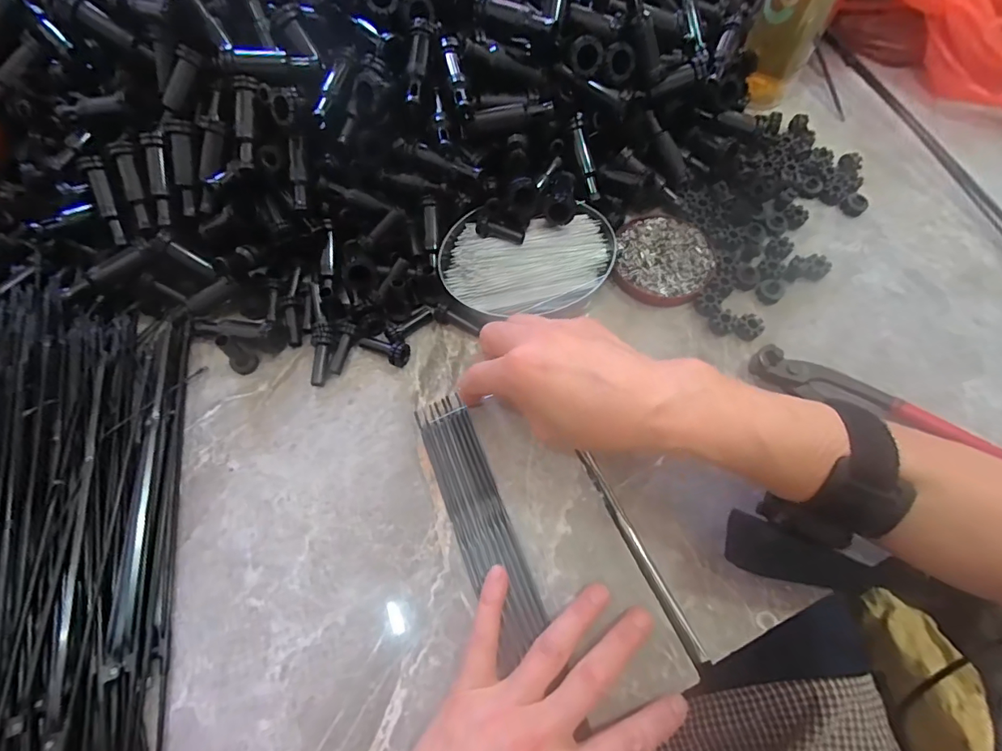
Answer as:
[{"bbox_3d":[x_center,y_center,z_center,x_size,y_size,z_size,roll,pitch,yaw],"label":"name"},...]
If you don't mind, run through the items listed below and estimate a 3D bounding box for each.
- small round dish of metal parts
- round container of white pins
[{"bbox_3d":[0.132,-0.094,0.380,0.075,0.013,0.080,0,67,0],"label":"small round dish of metal parts"},{"bbox_3d":[0.023,-0.090,0.373,0.133,0.025,0.106,-20,68,-8],"label":"round container of white pins"}]

